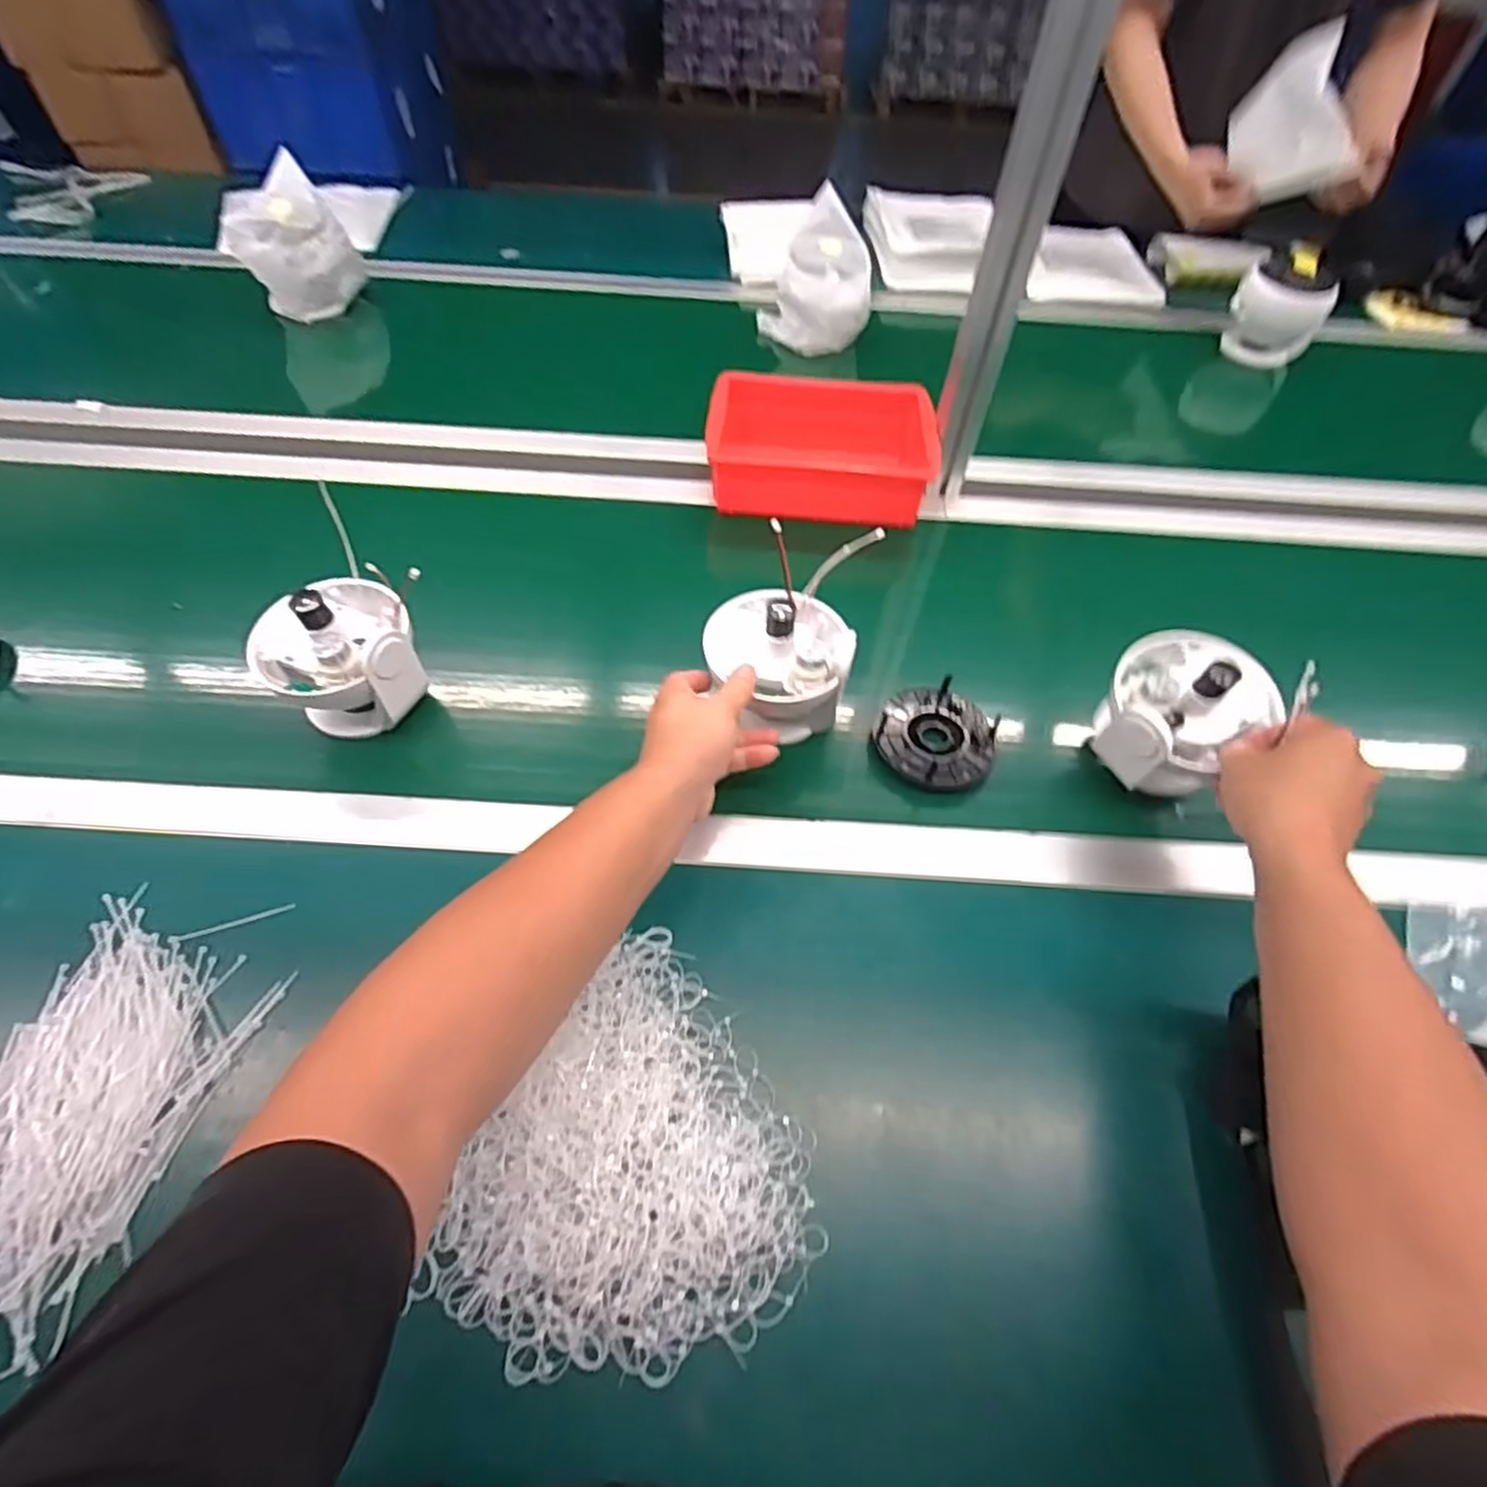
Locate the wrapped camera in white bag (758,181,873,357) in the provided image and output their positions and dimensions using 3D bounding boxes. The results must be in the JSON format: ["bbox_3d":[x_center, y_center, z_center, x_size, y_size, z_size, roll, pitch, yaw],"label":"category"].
[{"bbox_3d":[0.108,-0.626,0.976,0.097,0.160,0.137,-35,62,-25],"label":"wrapped camera in white bag"}]

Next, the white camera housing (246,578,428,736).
[{"bbox_3d":[-0.332,-0.074,0.593,0.115,0.106,0.117,-31,62,-23],"label":"white camera housing"}]

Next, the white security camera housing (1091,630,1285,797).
[{"bbox_3d":[0.341,-0.028,0.562,0.107,0.101,0.121,38,61,21],"label":"white security camera housing"}]

